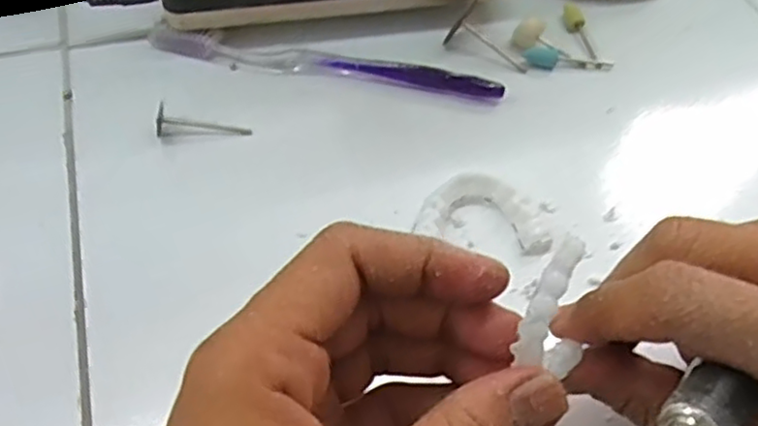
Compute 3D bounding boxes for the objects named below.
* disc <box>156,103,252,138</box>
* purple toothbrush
[{"bbox_3d":[-0.084,-0.042,0.324,0.044,0.011,0.012,7,53,-15],"label":"disc"},{"bbox_3d":[-0.029,-0.077,0.354,0.185,0.016,0.014,7,55,5],"label":"purple toothbrush"}]

